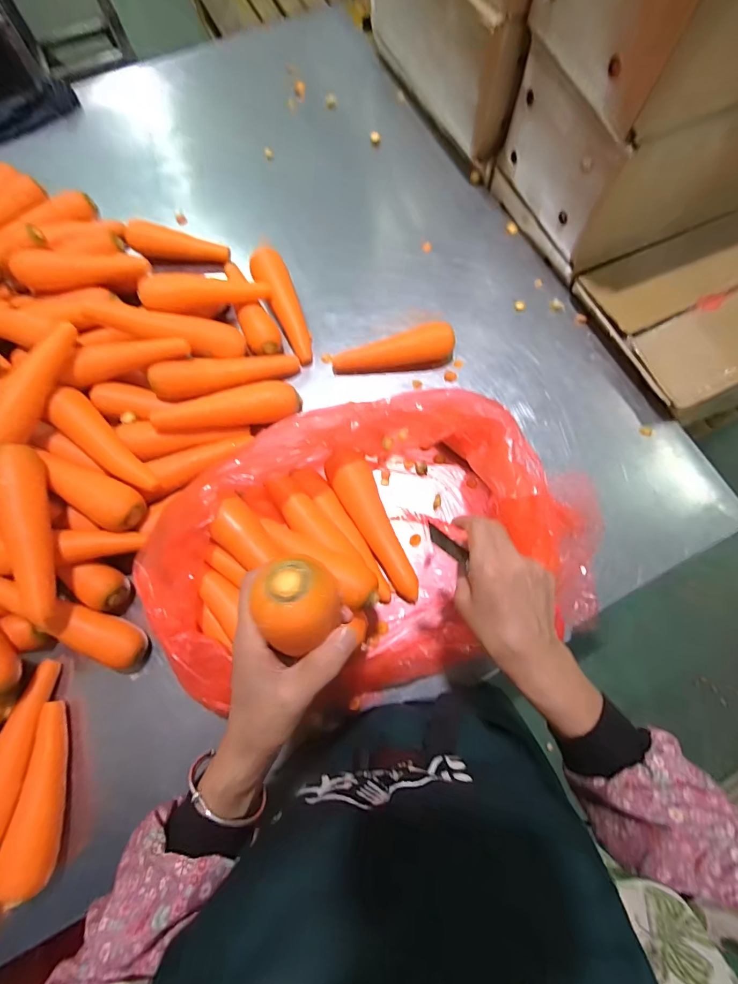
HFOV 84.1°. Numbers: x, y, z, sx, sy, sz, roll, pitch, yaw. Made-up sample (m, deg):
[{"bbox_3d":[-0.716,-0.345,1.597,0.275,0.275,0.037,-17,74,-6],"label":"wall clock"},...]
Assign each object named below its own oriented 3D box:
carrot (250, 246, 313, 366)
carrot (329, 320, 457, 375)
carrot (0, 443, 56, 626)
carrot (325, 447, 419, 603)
[{"bbox_3d":[-0.130,-0.295,0.645,0.049,0.047,0.193,-25,76,-7],"label":"carrot"},{"bbox_3d":[0.037,-0.211,0.620,0.184,0.047,0.046,-12,74,-4],"label":"carrot"},{"bbox_3d":[-0.382,0.042,0.454,0.045,0.039,0.203,-18,75,-5],"label":"carrot"},{"bbox_3d":[0.015,0.039,0.541,0.058,0.046,0.214,-29,76,-8],"label":"carrot"}]

